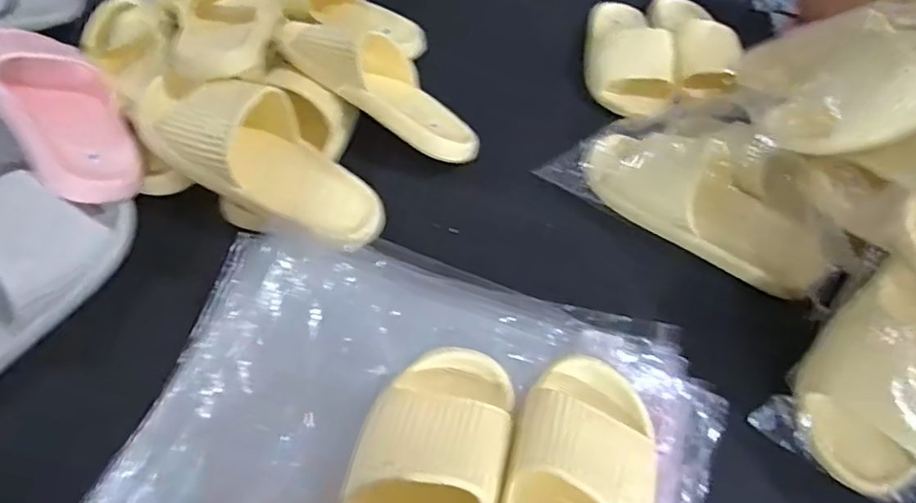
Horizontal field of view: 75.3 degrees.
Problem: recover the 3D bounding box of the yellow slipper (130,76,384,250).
[{"bbox_3d":[-0.184,-0.096,0.567,0.259,0.067,0.110,31,54,-5],"label":"yellow slipper"}]

